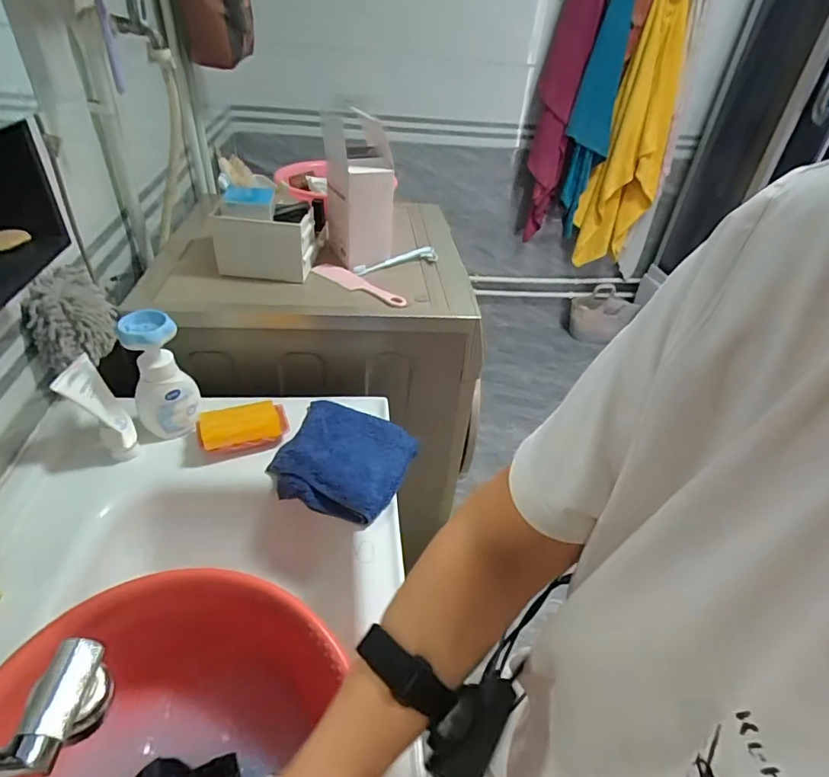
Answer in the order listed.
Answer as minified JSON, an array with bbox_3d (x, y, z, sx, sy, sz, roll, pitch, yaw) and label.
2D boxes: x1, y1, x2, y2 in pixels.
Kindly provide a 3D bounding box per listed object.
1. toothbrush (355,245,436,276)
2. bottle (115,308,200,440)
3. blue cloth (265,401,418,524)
[{"bbox_3d":[-0.035,-0.264,1.017,0.199,0.021,0.029,-21,45,-30],"label":"toothbrush"},{"bbox_3d":[-0.360,-0.015,0.708,0.083,0.183,0.056,-17,43,-26],"label":"bottle"},{"bbox_3d":[-0.105,0.099,0.733,0.193,0.030,0.178,17,40,15],"label":"blue cloth"}]

